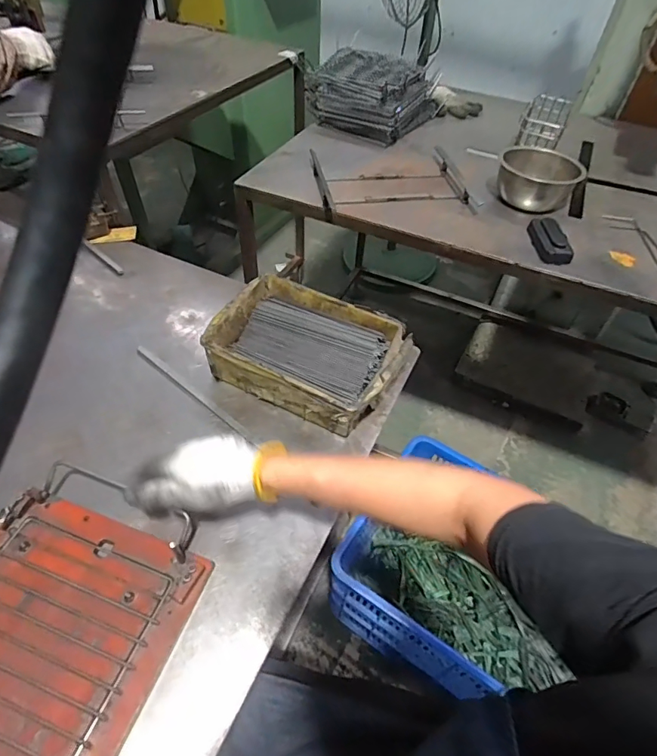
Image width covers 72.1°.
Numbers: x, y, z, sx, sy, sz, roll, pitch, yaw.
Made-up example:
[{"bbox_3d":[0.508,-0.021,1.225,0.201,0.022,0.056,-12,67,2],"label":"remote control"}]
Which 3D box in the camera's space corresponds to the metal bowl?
[{"bbox_3d":[0.394,-0.370,0.855,0.143,0.091,0.143,3,49,-4],"label":"metal bowl"}]

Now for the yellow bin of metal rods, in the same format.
[{"bbox_3d":[-0.031,-0.035,0.656,0.255,0.080,0.180,23,51,13],"label":"yellow bin of metal rods"}]

